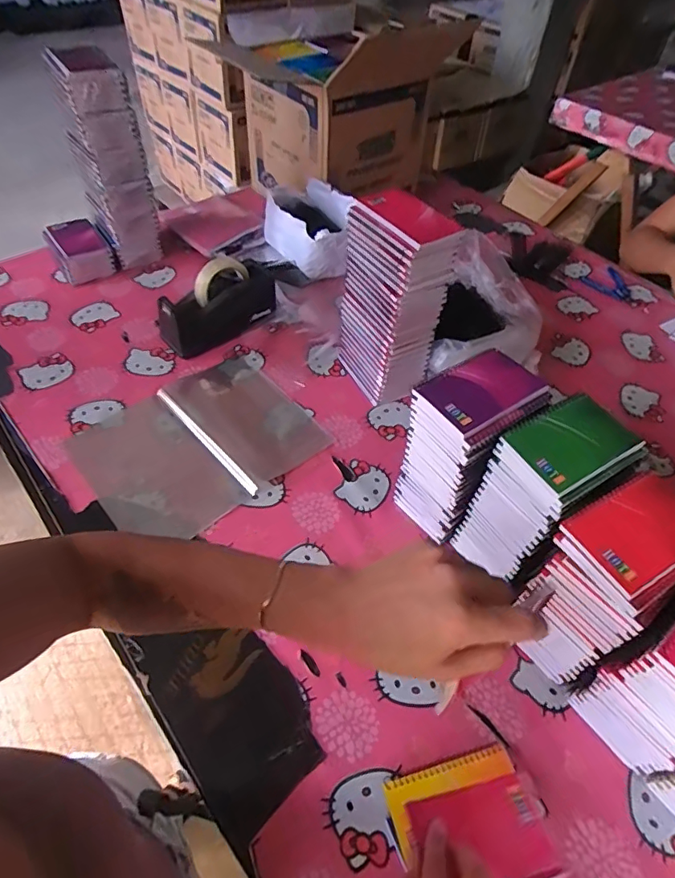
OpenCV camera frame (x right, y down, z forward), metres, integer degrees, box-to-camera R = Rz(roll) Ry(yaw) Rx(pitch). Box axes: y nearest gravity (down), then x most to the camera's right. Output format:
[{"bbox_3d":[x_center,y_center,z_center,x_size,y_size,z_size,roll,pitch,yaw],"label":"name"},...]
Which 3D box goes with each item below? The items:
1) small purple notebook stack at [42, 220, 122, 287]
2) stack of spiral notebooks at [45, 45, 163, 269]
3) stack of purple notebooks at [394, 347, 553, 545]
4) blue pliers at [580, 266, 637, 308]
[{"bbox_3d":[-0.505,-0.373,1.011,0.098,0.059,0.130,-32,59,-28],"label":"small purple notebook stack"},{"bbox_3d":[-0.414,-0.494,0.950,0.114,0.331,0.134,-16,53,-18],"label":"stack of spiral notebooks"},{"bbox_3d":[0.158,0.007,0.637,0.143,0.193,0.102,-34,60,-28],"label":"stack of purple notebooks"},{"bbox_3d":[0.593,-0.324,1.108,0.081,0.010,0.127,-13,52,-15],"label":"blue pliers"}]

